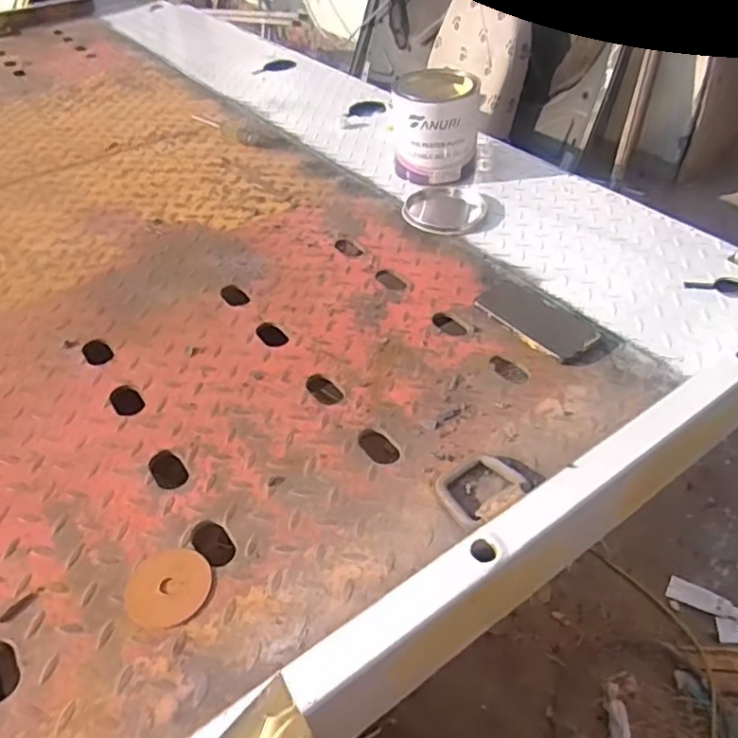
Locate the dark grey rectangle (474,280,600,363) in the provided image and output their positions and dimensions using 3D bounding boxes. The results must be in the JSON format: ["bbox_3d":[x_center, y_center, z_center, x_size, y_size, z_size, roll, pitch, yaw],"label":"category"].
[{"bbox_3d":[0.217,-0.068,0.815,0.082,0.008,0.167,-28,48,-24],"label":"dark grey rectangle"}]

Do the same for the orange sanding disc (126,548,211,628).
[{"bbox_3d":[-0.182,0.196,0.557,0.072,0.004,0.074,-2,43,2],"label":"orange sanding disc"}]

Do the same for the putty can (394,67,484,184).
[{"bbox_3d":[0.118,-0.426,1.087,0.152,0.164,0.144,2,43,6],"label":"putty can"}]

